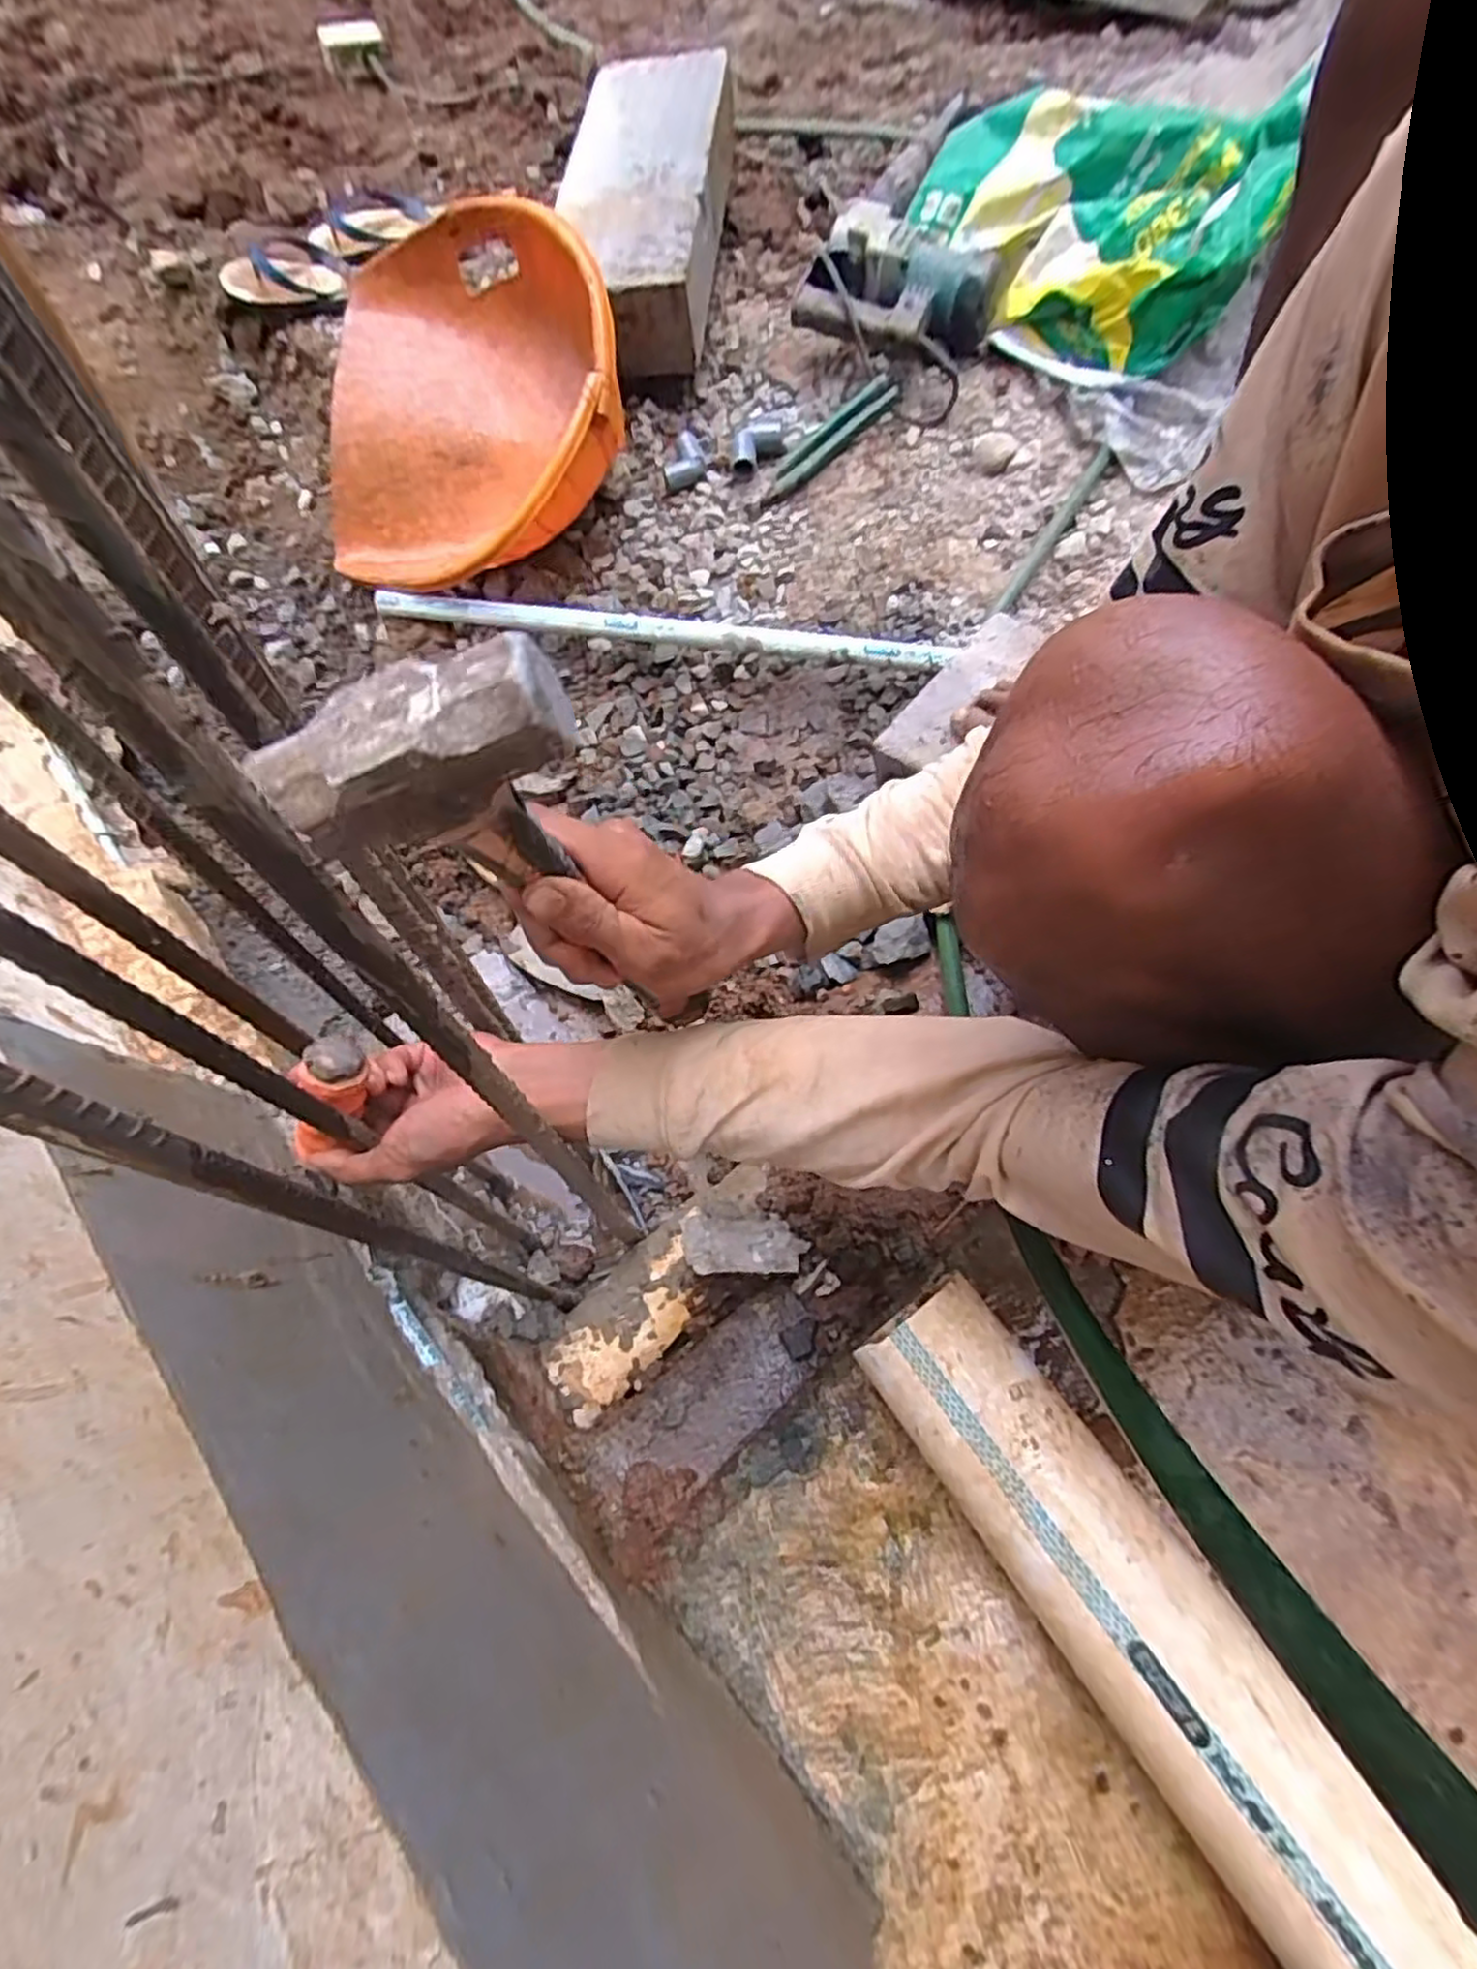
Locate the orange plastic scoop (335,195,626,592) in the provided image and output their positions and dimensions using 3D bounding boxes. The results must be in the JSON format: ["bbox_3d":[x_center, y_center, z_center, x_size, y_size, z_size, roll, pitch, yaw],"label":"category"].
[{"bbox_3d":[-0.317,-0.684,0.862,0.355,0.168,0.417,3,94,-2],"label":"orange plastic scoop"}]

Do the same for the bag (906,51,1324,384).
[{"bbox_3d":[0.431,-0.961,0.929,0.455,0.160,0.306,28,69,15],"label":"bag"}]

